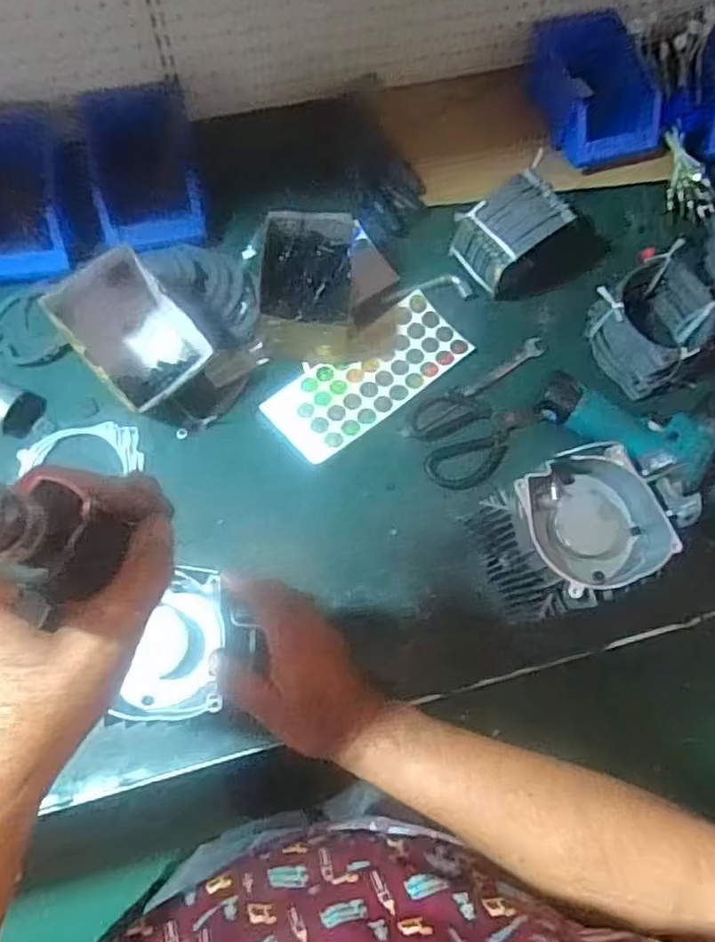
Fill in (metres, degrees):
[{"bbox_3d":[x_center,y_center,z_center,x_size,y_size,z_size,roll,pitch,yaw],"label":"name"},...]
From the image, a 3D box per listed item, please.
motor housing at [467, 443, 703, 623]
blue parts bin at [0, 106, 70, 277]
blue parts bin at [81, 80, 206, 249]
[{"bbox_3d":[0.198,0.064,0.635,0.128,0.210,0.125,-21,73,-9],"label":"motor housing"},{"bbox_3d":[-0.403,-0.315,0.750,0.138,0.096,0.153,-2,71,-3],"label":"blue parts bin"},{"bbox_3d":[-0.245,-0.337,0.767,0.116,0.077,0.141,-10,72,-6],"label":"blue parts bin"}]

